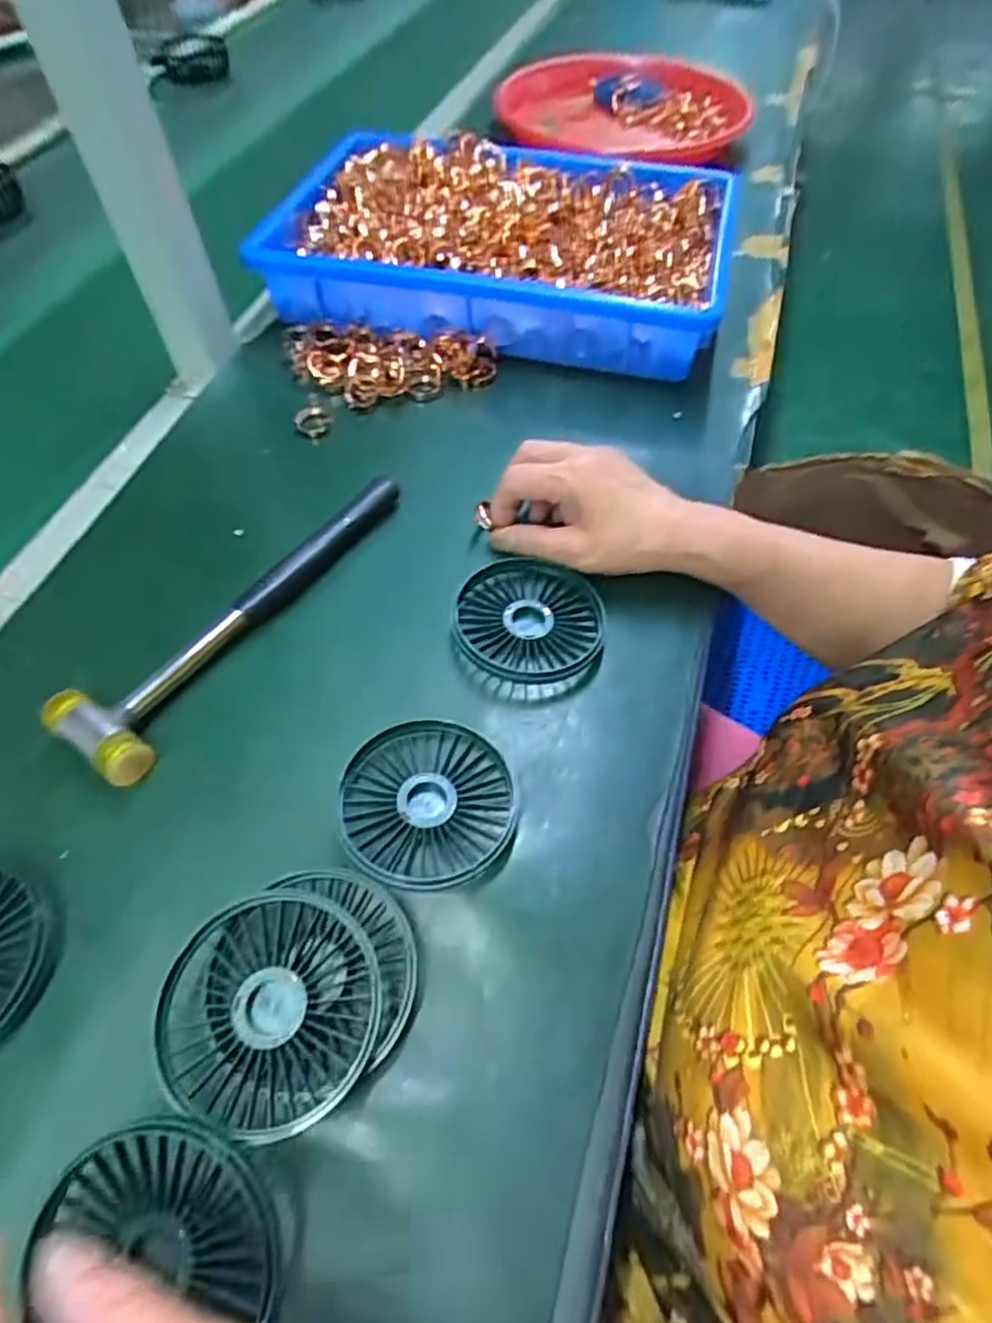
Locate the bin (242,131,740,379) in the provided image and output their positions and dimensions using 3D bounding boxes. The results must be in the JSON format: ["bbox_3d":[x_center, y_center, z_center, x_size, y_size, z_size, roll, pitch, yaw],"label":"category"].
[{"bbox_3d":[0.010,-0.382,0.595,0.378,0.076,0.287,7,57,5],"label":"bin"}]

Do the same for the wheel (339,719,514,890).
[{"bbox_3d":[-0.034,0.069,0.336,0.082,0.014,0.082,0,57,1],"label":"wheel"}]

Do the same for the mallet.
[{"bbox_3d":[-0.142,-0.035,0.398,0.058,0.021,0.240,31,62,19],"label":"mallet"}]

